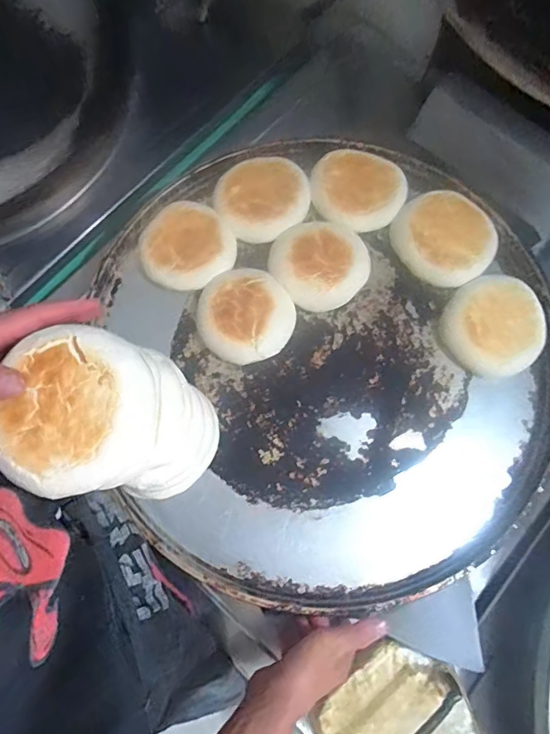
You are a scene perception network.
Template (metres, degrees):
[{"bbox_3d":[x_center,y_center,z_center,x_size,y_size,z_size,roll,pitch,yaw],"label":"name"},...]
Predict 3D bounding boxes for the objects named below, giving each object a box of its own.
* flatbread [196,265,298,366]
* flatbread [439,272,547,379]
[{"bbox_3d":[-0.037,-0.061,0.579,0.106,0.044,0.112,0,76,-2],"label":"flatbread"},{"bbox_3d":[0.251,-0.048,0.563,0.108,0.030,0.111,-37,88,19],"label":"flatbread"}]

